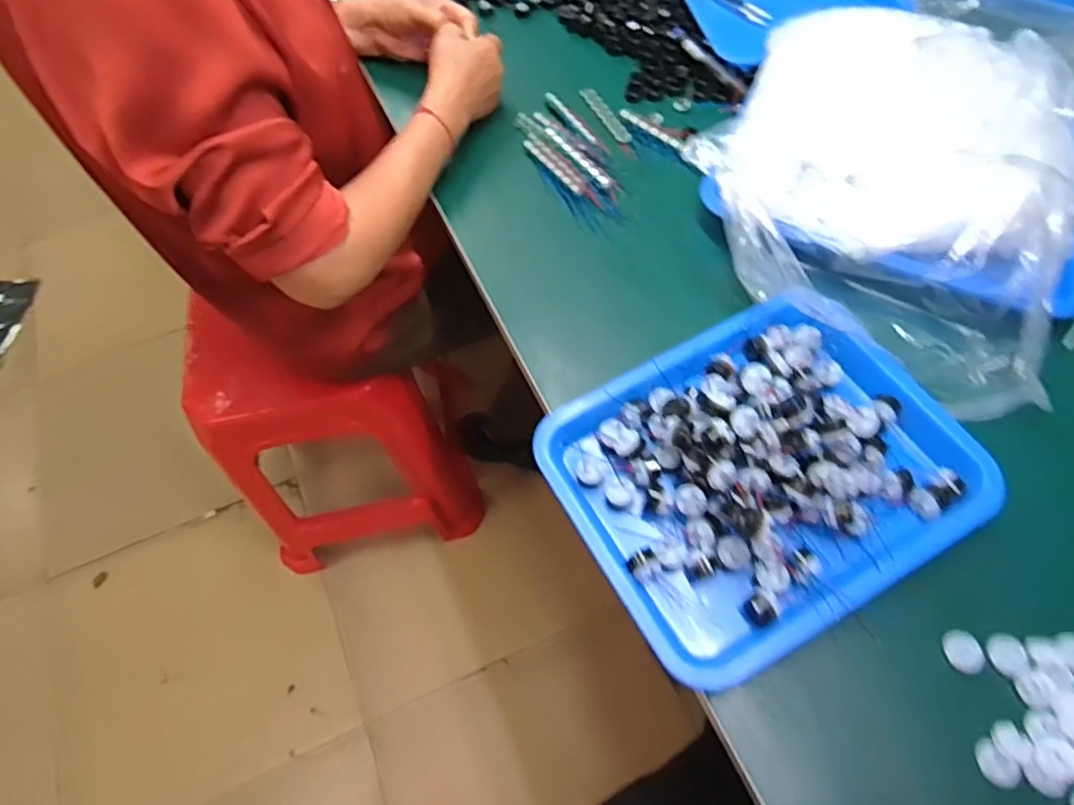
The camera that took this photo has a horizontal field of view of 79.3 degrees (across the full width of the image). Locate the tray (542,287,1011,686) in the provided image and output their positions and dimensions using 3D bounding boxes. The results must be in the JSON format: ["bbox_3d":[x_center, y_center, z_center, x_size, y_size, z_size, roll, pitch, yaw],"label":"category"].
[{"bbox_3d":[0.164,0.047,0.475,0.279,0.053,0.218,-27,63,-11],"label":"tray"}]

